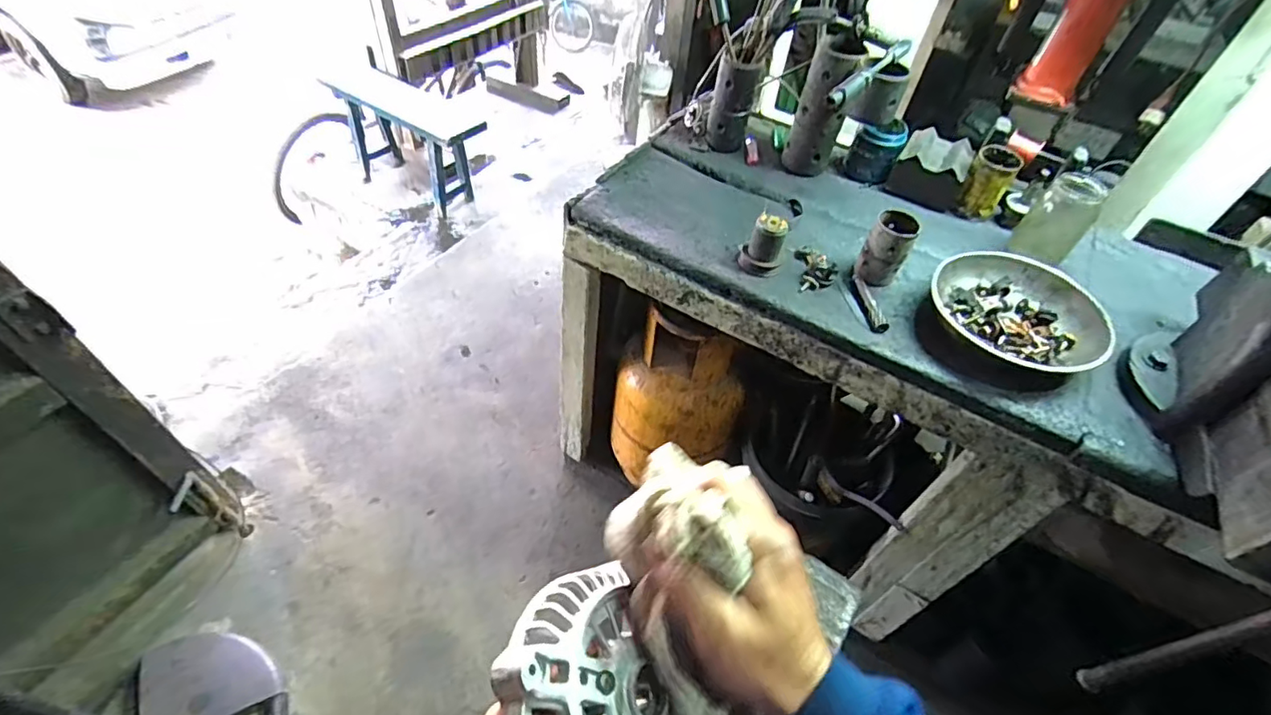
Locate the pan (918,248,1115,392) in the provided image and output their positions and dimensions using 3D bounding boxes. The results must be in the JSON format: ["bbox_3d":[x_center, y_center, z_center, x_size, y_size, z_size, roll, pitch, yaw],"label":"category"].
[{"bbox_3d":[0.570,-0.060,0.869,0.251,0.068,0.237,3,49,-4],"label":"pan"}]

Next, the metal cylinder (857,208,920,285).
[{"bbox_3d":[0.404,-0.174,0.919,0.067,0.106,0.070,25,51,15],"label":"metal cylinder"}]

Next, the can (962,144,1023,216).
[{"bbox_3d":[0.649,-0.325,1.043,0.071,0.104,0.069,3,49,-4],"label":"can"}]

